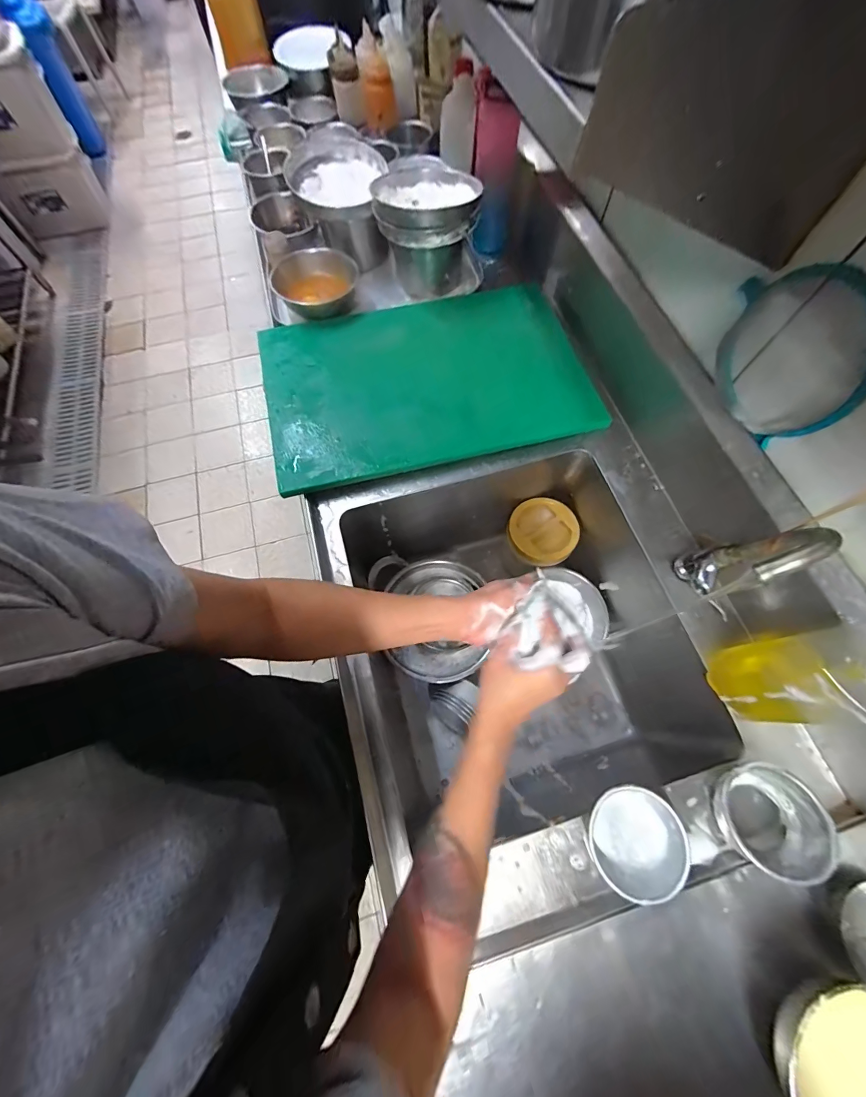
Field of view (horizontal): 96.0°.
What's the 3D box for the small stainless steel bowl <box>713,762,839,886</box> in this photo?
[{"bbox_3d":[0.394,0.316,0.458,0.101,0.063,0.108,0,69,-1],"label":"small stainless steel bowl"}]

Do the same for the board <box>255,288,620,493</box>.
[{"bbox_3d":[-0.009,-0.321,0.731,0.583,0.024,0.369,-13,69,-6],"label":"board"}]

